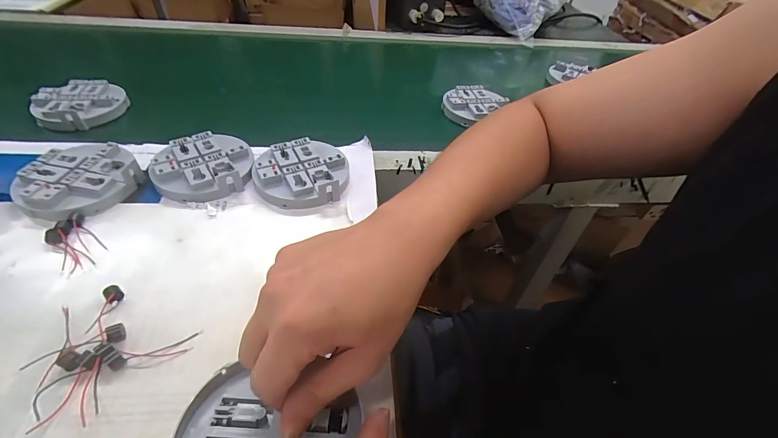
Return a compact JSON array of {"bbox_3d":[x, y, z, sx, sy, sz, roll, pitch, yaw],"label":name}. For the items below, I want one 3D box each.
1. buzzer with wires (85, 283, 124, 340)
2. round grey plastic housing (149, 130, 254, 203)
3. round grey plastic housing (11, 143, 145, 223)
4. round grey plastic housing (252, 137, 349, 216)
[{"bbox_3d":[-0.216,0.071,0.278,0.015,0.010,0.047,-4,46,-11],"label":"buzzer with wires"},{"bbox_3d":[-0.199,-0.058,0.397,0.094,0.024,0.093,-2,45,-9],"label":"round grey plastic housing"},{"bbox_3d":[-0.309,-0.040,0.366,0.088,0.022,0.098,23,47,16],"label":"round grey plastic housing"},{"bbox_3d":[-0.094,-0.049,0.399,0.098,0.026,0.093,4,45,-4],"label":"round grey plastic housing"}]

